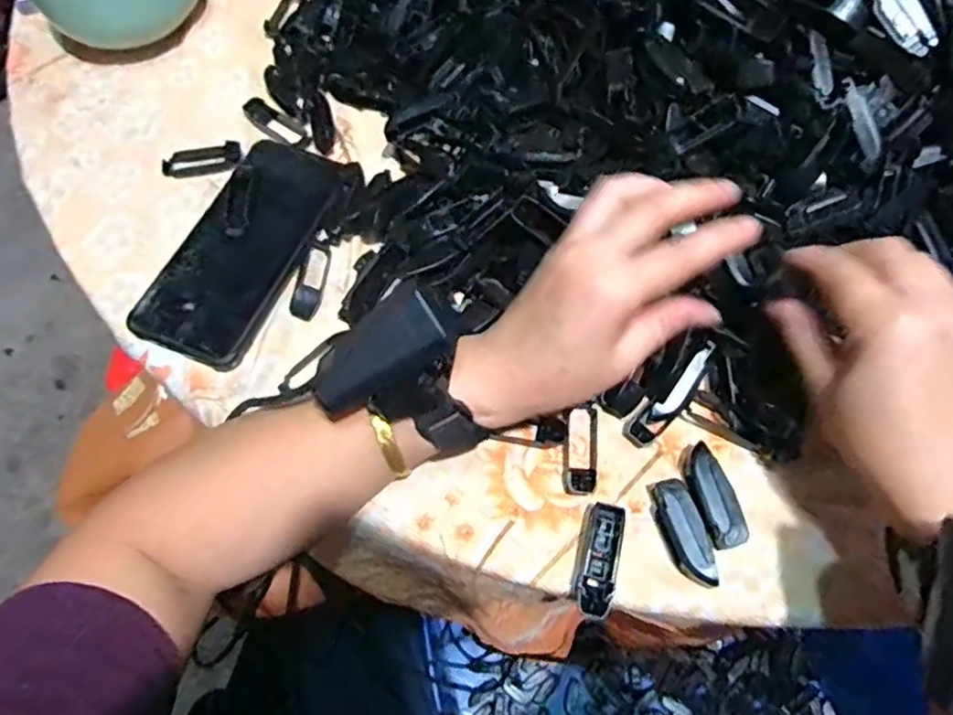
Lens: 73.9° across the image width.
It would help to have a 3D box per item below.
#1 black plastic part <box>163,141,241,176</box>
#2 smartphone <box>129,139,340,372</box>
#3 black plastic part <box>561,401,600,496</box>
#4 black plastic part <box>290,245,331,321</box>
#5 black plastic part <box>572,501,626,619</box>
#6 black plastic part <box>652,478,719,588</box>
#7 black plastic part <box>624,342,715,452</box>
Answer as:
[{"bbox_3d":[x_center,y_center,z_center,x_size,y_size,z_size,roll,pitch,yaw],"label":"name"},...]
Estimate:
[{"bbox_3d":[-0.194,-0.139,0.447,0.056,0.008,0.022,-9,65,-1],"label":"black plastic part"},{"bbox_3d":[-0.150,-0.074,0.409,0.076,0.007,0.161,20,68,12],"label":"smartphone"},{"bbox_3d":[0.059,0.053,0.358,0.020,0.012,0.050,6,66,6],"label":"black plastic part"},{"bbox_3d":[-0.104,-0.050,0.405,0.017,0.009,0.054,6,66,6],"label":"black plastic part"},{"bbox_3d":[0.063,0.104,0.327,0.019,0.011,0.055,13,66,8],"label":"black plastic part"},{"bbox_3d":[0.110,0.092,0.332,0.021,0.016,0.054,-17,65,-5],"label":"black plastic part"},{"bbox_3d":[0.113,0.022,0.361,0.016,0.012,0.070,41,95,19],"label":"black plastic part"}]

